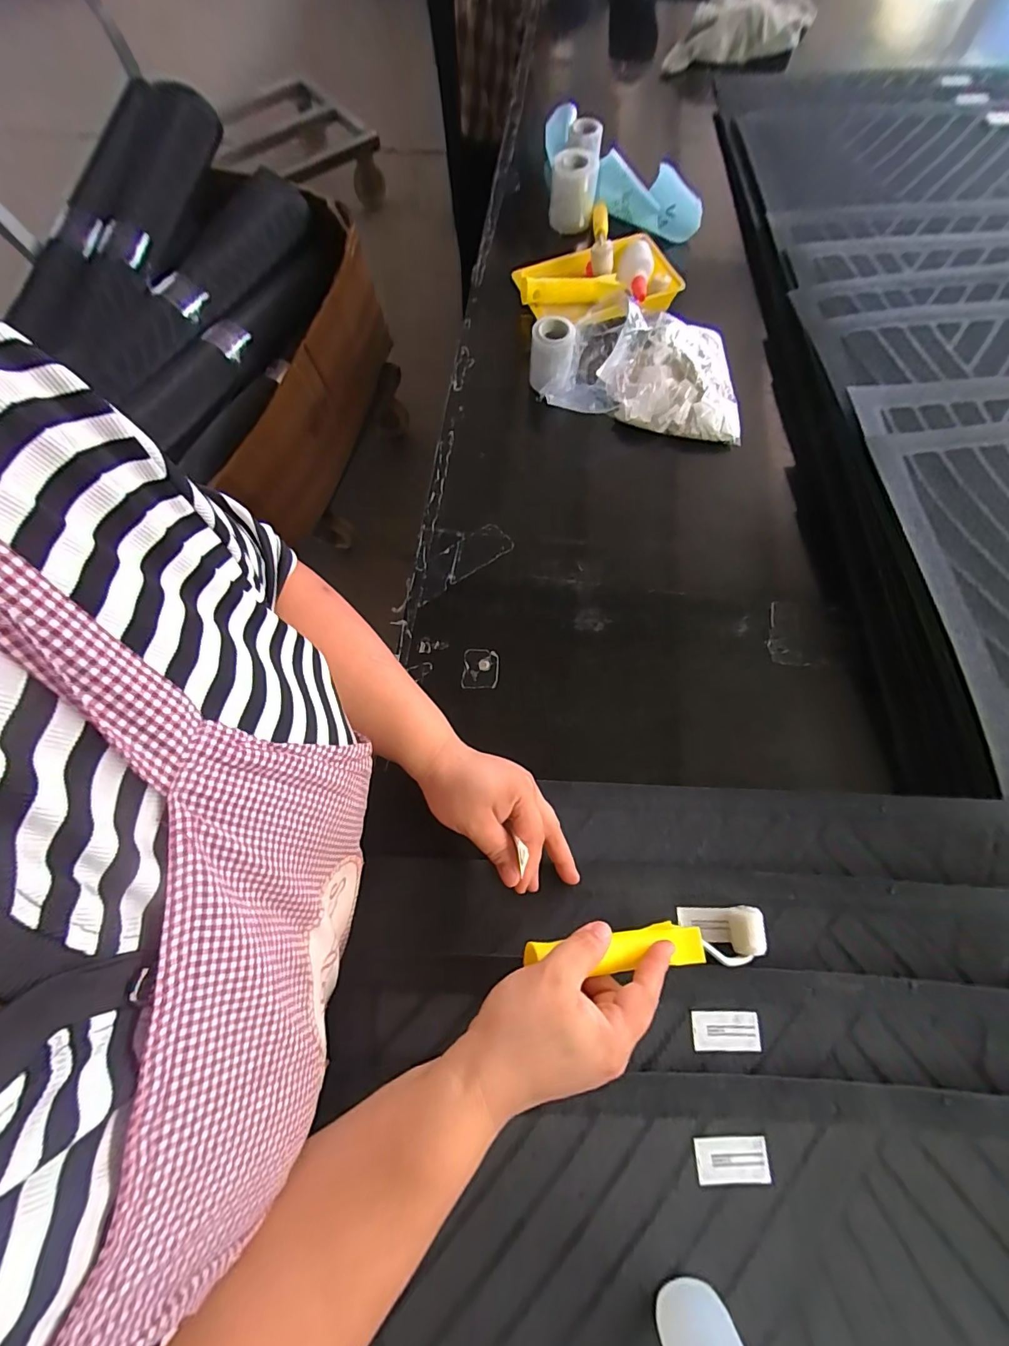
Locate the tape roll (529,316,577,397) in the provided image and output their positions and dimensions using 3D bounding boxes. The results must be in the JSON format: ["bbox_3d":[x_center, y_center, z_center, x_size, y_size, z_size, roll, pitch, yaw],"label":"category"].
[{"bbox_3d":[0.058,-0.376,0.551,0.055,0.062,0.063,3,72,2],"label":"tape roll"}]

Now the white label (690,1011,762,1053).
[{"bbox_3d":[0.172,0.277,0.354,0.051,0.004,0.026,-1,72,0],"label":"white label"}]

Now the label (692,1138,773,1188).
[{"bbox_3d":[0.163,0.347,0.324,0.050,0.004,0.026,-3,72,0],"label":"label"}]

